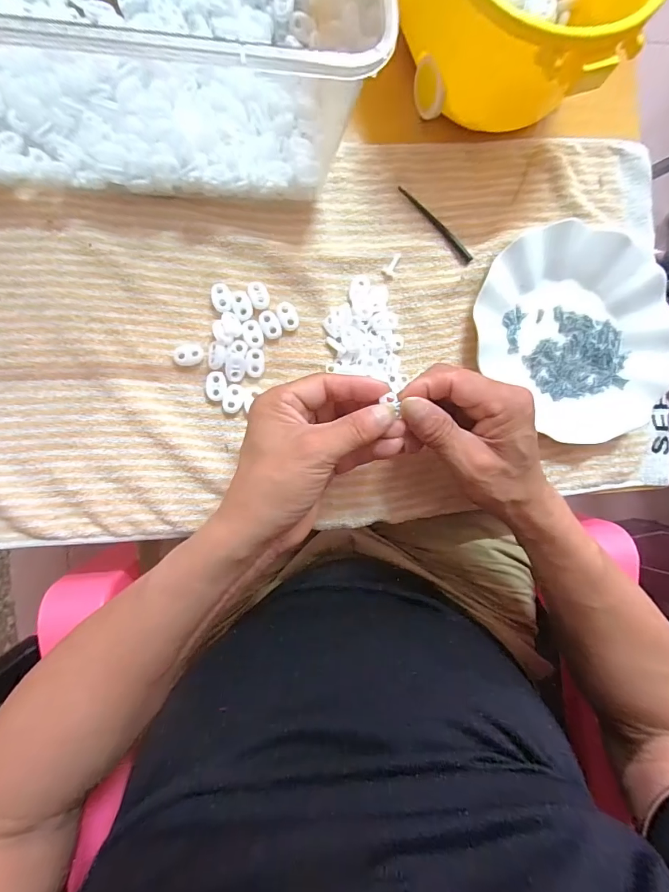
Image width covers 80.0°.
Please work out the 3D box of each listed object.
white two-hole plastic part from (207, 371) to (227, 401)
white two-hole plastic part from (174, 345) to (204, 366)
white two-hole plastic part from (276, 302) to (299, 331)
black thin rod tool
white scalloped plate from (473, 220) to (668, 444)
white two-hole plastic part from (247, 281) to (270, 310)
[{"bbox_3d":[-0.091,-0.047,0.309,0.015,0.004,0.022,0,87,-7],"label":"white two-hole plastic part"},{"bbox_3d":[-0.113,-0.070,0.310,0.022,0.004,0.015,-6,88,-7],"label":"white two-hole plastic part"},{"bbox_3d":[-0.037,-0.104,0.320,0.016,0.007,0.023,-26,91,-7],"label":"white two-hole plastic part"},{"bbox_3d":[0.088,-0.191,0.342,0.007,0.004,0.086,-44,93,-7],"label":"black thin rod tool"},{"bbox_3d":[0.212,-0.096,0.346,0.171,0.021,0.182,0,87,-7],"label":"white scalloped plate"},{"bbox_3d":[-0.060,-0.120,0.316,0.015,0.004,0.023,-24,90,-8],"label":"white two-hole plastic part"}]

